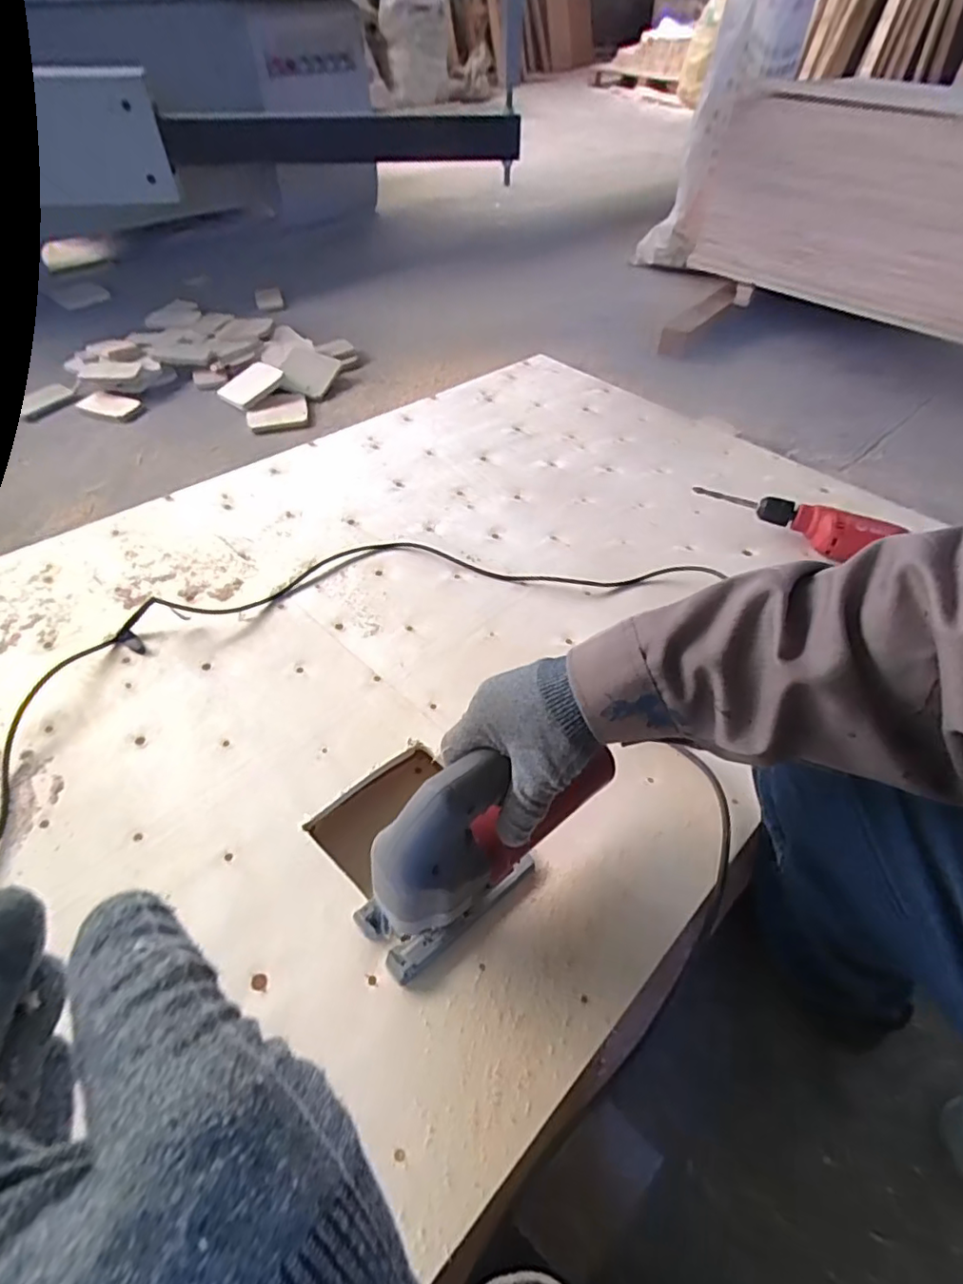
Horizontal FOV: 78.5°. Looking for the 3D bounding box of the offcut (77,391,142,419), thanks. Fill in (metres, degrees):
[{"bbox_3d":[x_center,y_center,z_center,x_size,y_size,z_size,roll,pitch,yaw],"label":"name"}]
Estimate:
[{"bbox_3d":[-0.926,-0.596,1.473,0.150,0.016,0.075,16,50,12],"label":"offcut"}]

